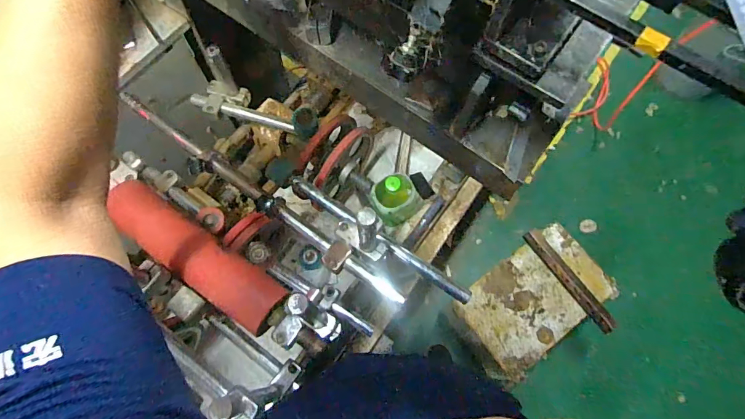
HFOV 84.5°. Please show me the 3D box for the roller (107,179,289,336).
[{"bbox_3d":[-0.267,0.069,0.625,0.290,0.072,0.076,39,74,-2],"label":"roller"}]

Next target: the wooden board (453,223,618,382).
[{"bbox_3d":[0.525,0.287,1.331,0.482,0.036,0.291,-35,74,-12],"label":"wooden board"}]

